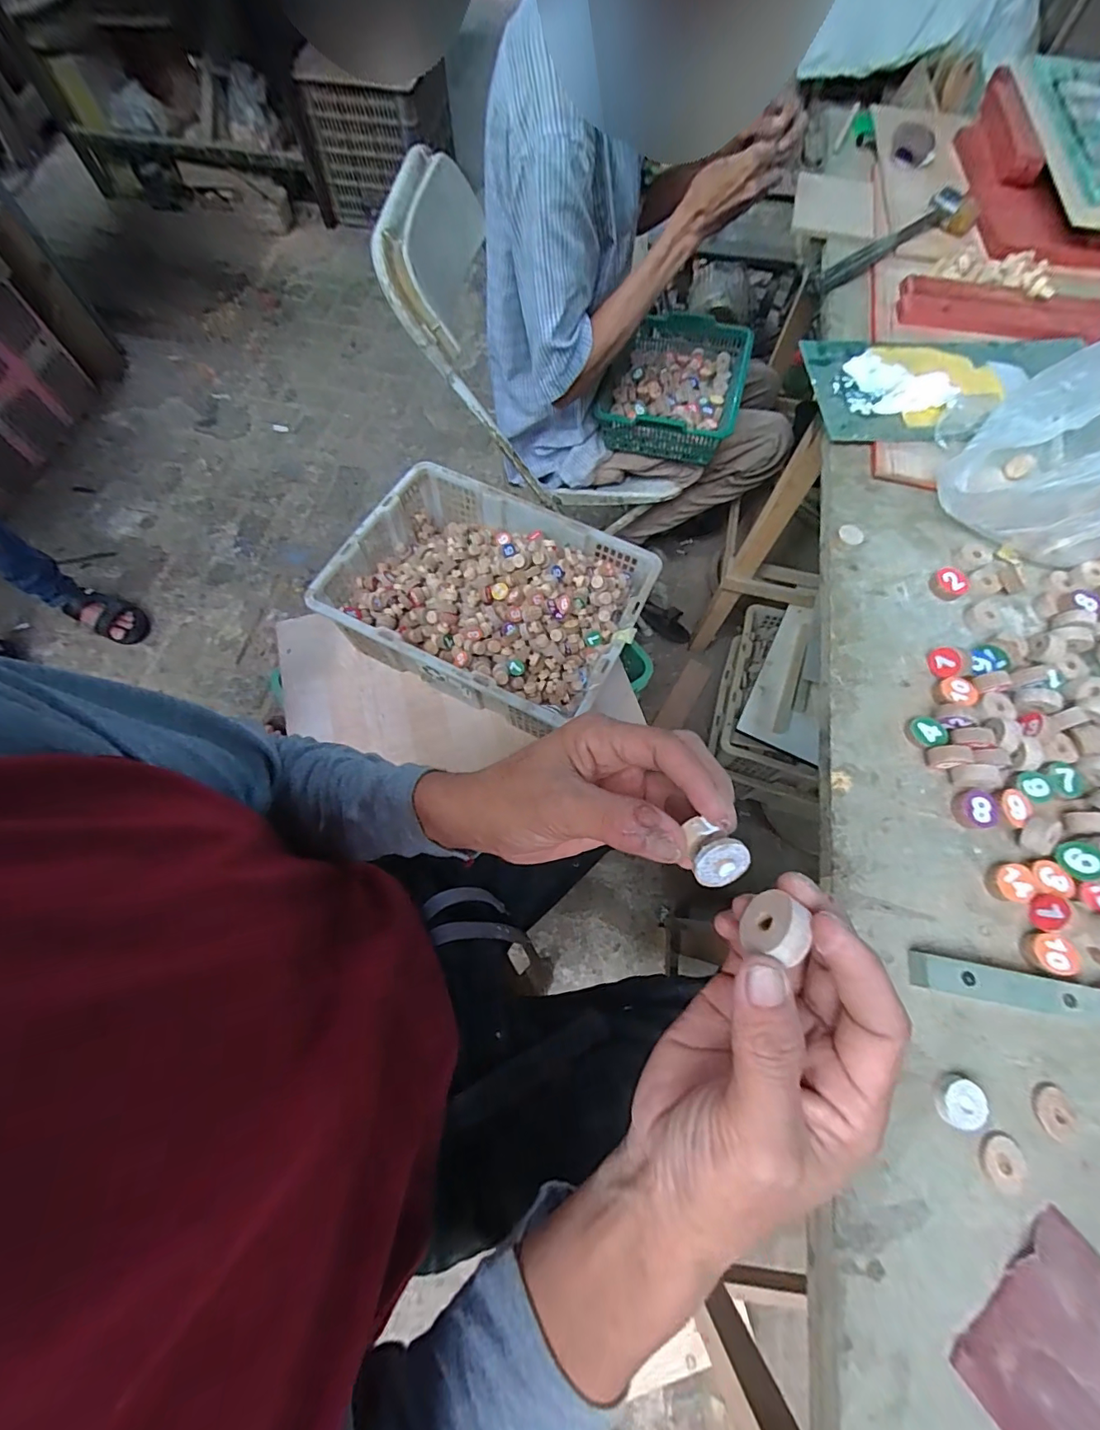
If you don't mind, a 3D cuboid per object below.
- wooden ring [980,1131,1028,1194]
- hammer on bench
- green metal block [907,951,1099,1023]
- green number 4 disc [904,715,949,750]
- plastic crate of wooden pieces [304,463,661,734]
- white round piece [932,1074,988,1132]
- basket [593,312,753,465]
[{"bbox_3d":[0.259,0.254,0.275,0.027,0.004,0.024,-32,73,-14],"label":"wooden ring"},{"bbox_3d":[0.408,-0.553,0.573,0.235,0.045,0.055,-35,74,-15],"label":"hammer on bench"},{"bbox_3d":[0.284,0.169,0.302,0.111,0.015,0.021,10,68,1],"label":"green metal block"},{"bbox_3d":[0.284,0.013,0.366,0.025,0.008,0.026,1,68,-2],"label":"green number 4 disc"},{"bbox_3d":[-0.098,-0.206,0.807,0.473,0.134,0.346,25,70,7],"label":"plastic crate of wooden pieces"},{"bbox_3d":[0.241,0.227,0.283,0.023,0.008,0.026,22,69,6],"label":"white round piece"},{"bbox_3d":[0.227,-0.600,0.886,0.229,0.079,0.305,17,69,4],"label":"basket"}]

